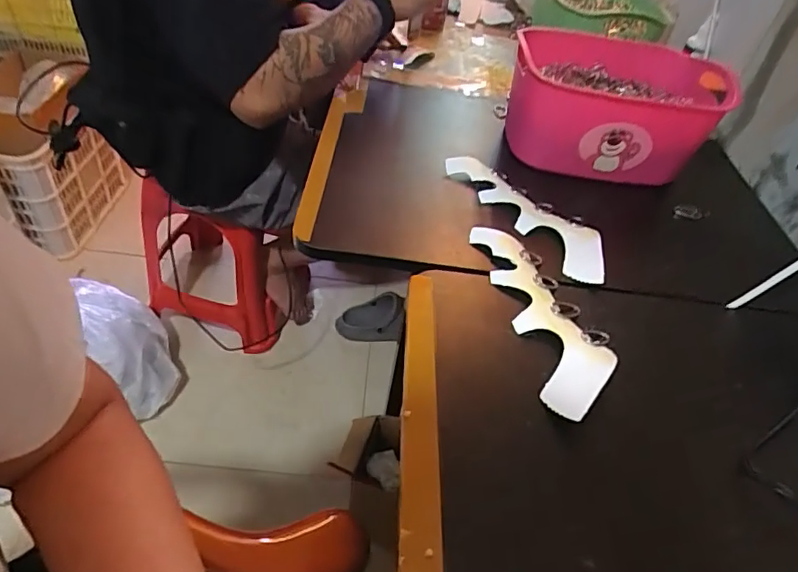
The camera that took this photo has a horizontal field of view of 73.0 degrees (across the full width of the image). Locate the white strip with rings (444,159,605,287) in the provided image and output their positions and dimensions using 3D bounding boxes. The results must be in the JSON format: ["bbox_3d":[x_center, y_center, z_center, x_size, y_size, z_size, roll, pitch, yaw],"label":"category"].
[{"bbox_3d":[0.155,-0.086,0.618,0.079,0.017,0.234,-21,51,-27],"label":"white strip with rings"}]

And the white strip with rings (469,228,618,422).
[{"bbox_3d":[0.140,0.022,0.504,0.081,0.018,0.231,-4,45,-13],"label":"white strip with rings"}]

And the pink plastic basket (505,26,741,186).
[{"bbox_3d":[0.283,-0.228,0.708,0.280,0.125,0.182,5,44,-3],"label":"pink plastic basket"}]

